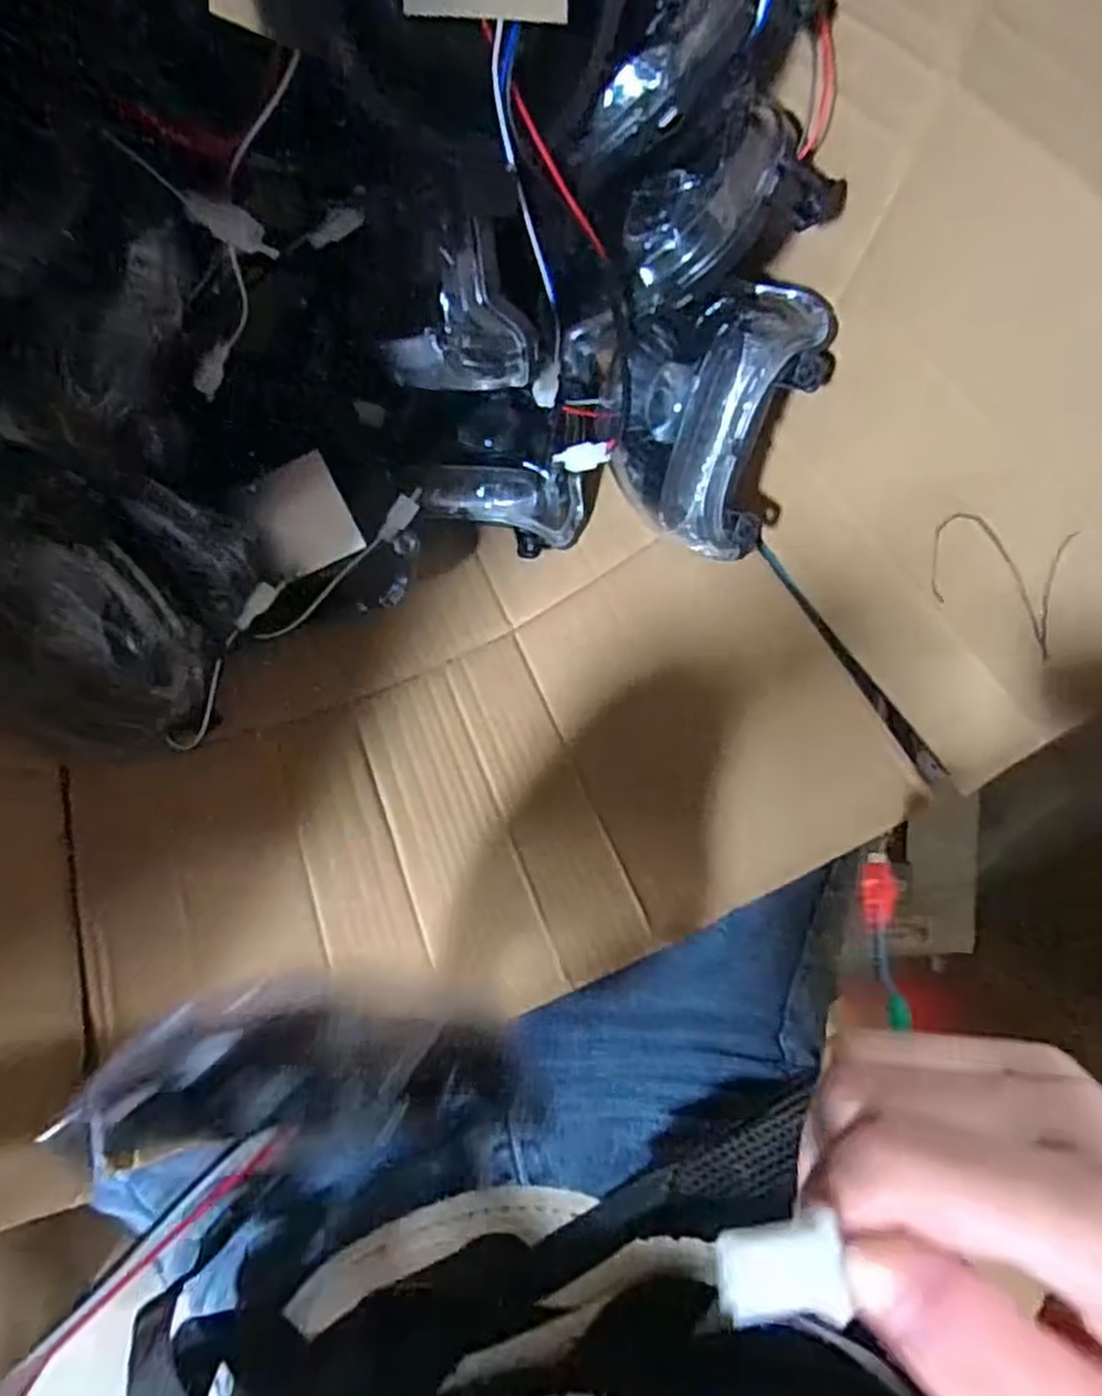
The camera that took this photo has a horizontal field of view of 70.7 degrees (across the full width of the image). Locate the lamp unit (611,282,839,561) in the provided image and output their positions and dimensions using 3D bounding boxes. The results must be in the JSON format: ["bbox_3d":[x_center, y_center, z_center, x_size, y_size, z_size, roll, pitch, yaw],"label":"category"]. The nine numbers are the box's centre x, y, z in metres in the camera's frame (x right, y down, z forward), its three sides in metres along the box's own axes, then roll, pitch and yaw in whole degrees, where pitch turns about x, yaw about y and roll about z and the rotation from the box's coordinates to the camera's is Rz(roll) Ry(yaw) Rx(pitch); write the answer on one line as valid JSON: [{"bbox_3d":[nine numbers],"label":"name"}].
[{"bbox_3d":[0.090,-0.145,0.407,0.082,0.065,0.135,27,122,20],"label":"lamp unit"}]

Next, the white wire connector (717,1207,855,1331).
[{"bbox_3d":[0.039,0.097,0.130,0.021,0.007,0.013,-9,97,0],"label":"white wire connector"}]

